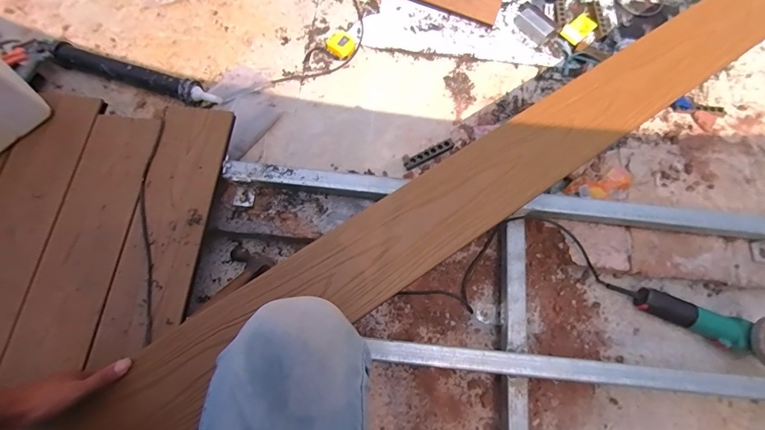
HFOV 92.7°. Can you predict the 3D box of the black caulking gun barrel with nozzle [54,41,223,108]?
[{"bbox_3d":[-0.615,-0.350,0.920,0.420,0.073,0.067,17,72,3],"label":"black caulking gun barrel with nozzle"}]

